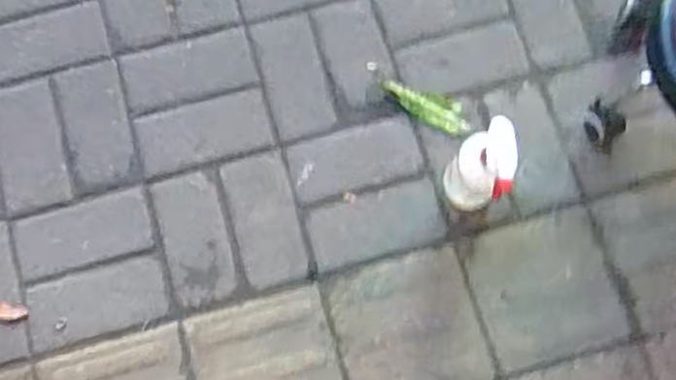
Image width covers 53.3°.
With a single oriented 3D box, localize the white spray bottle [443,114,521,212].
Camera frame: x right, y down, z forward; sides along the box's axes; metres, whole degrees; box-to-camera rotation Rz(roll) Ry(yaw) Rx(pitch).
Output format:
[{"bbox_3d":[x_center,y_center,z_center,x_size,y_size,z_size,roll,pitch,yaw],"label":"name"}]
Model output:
[{"bbox_3d":[0.181,-0.028,0.864,0.075,0.193,0.092,25,78,5],"label":"white spray bottle"}]

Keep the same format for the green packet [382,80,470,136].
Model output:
[{"bbox_3d":[0.129,-0.127,0.984,0.134,0.012,0.047,31,78,6],"label":"green packet"}]

